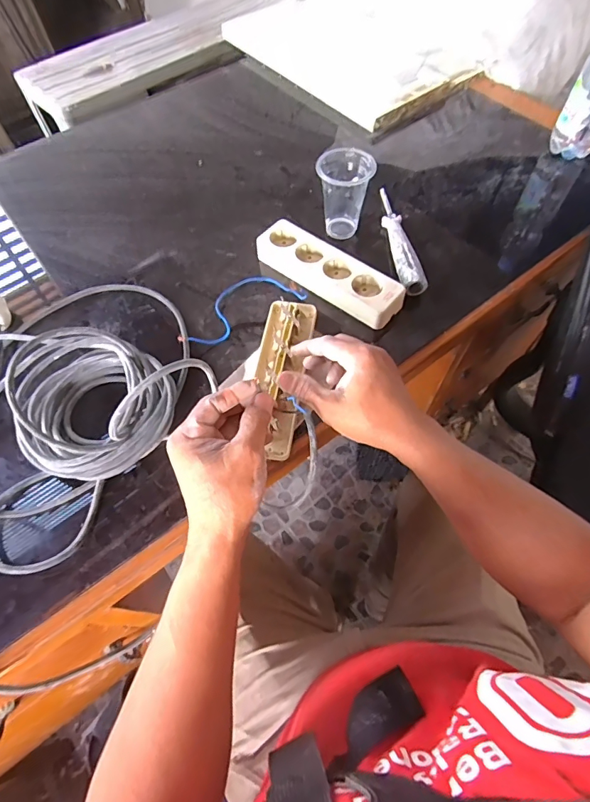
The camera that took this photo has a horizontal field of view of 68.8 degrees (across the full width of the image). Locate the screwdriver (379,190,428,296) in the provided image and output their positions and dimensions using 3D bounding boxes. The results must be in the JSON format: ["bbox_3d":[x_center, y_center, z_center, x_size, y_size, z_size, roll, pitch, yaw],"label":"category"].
[{"bbox_3d":[0.140,-0.222,0.580,0.030,0.033,0.201,-4,61,-1],"label":"screwdriver"}]

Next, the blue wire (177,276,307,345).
[{"bbox_3d":[-0.073,-0.116,0.533,0.160,0.015,0.067,-31,65,-14],"label":"blue wire"}]

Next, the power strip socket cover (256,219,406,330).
[{"bbox_3d":[0.042,-0.163,0.547,0.198,0.035,0.062,38,68,19],"label":"power strip socket cover"}]

